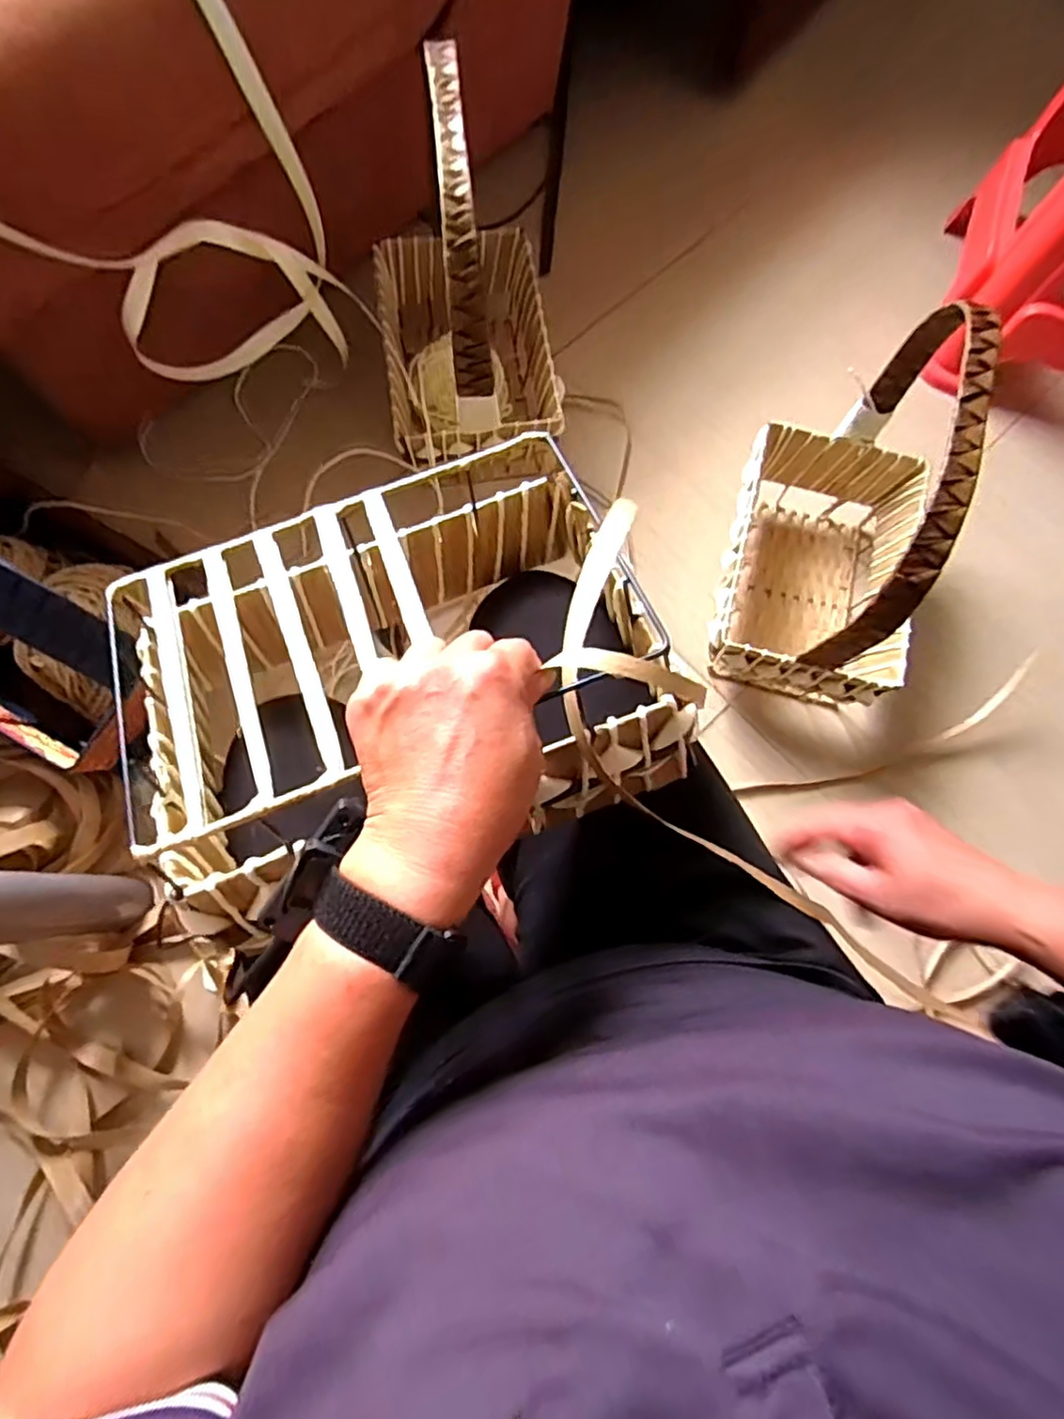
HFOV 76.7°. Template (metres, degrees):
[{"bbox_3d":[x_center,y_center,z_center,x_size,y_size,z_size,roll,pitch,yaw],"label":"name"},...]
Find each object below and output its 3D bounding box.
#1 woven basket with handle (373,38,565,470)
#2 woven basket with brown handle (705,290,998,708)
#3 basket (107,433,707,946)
[{"bbox_3d":[-0.096,-0.547,0.879,0.230,0.418,0.383,-10,72,-2],"label":"woven basket with handle"},{"bbox_3d":[0.373,-0.227,0.790,0.226,0.392,0.357,13,73,5],"label":"woven basket with brown handle"},{"bbox_3d":[-0.080,-0.017,0.434,0.308,0.176,0.224,-21,73,-6],"label":"basket"}]

